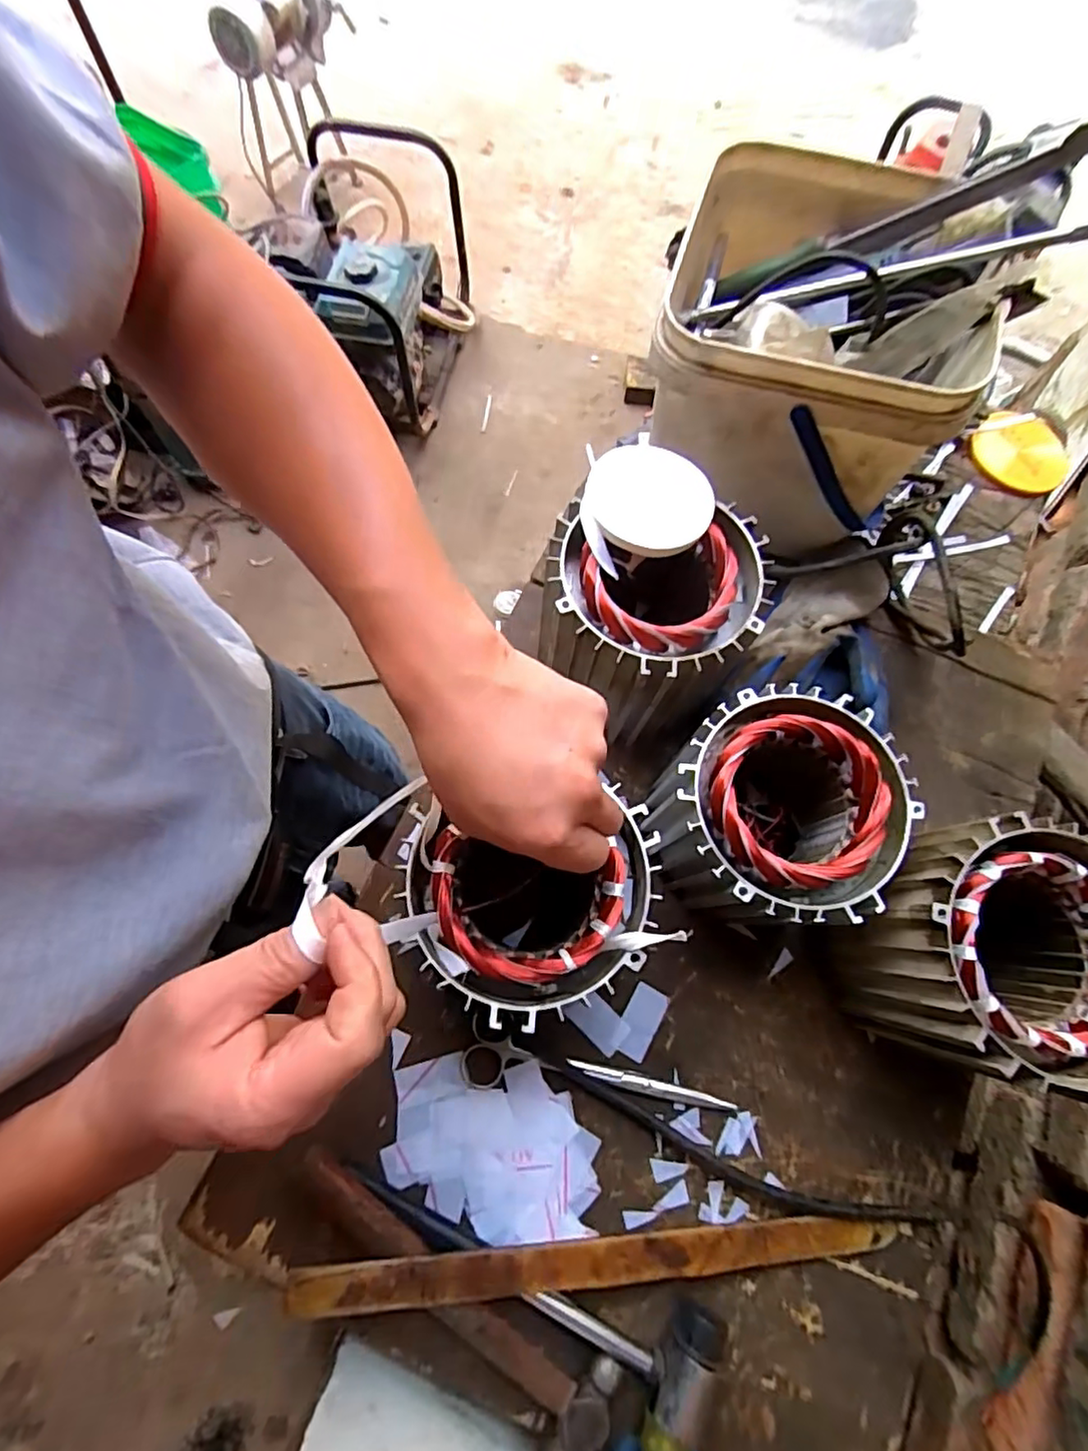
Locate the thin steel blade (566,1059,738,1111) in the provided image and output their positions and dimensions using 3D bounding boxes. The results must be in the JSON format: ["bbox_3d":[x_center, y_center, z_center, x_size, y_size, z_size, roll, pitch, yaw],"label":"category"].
[{"bbox_3d":[0.076,0.259,0.439,0.117,0.005,0.011,13,73,3],"label":"thin steel blade"}]

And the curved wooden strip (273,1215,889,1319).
[{"bbox_3d":[0.038,0.332,0.379,0.365,0.046,0.026,-2,73,-2],"label":"curved wooden strip"}]

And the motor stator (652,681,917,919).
[{"bbox_3d":[0.150,0.059,0.426,0.131,0.130,0.128,0,73,-1],"label":"motor stator"}]

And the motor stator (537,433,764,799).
[{"bbox_3d":[0.071,-0.074,0.457,0.140,0.160,0.137,35,76,9],"label":"motor stator"}]

